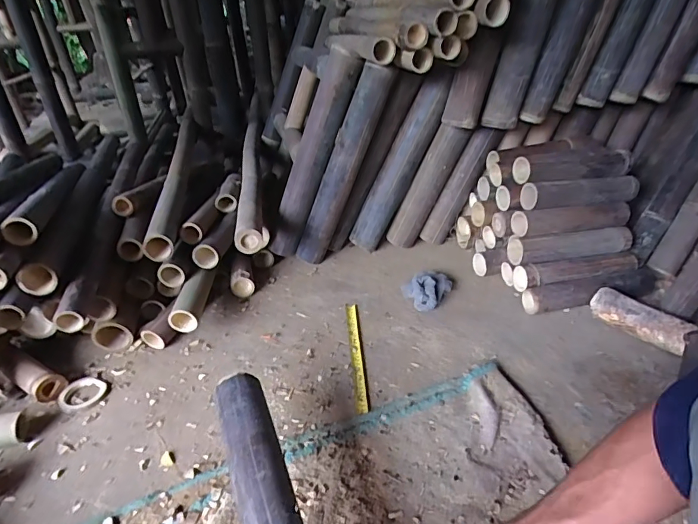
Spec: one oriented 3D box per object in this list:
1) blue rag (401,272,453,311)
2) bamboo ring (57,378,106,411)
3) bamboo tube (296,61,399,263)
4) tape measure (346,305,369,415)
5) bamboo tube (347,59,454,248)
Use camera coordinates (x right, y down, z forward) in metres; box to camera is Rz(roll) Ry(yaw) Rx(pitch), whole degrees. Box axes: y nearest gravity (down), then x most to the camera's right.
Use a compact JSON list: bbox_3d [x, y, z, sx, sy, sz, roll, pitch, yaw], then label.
[{"bbox_3d":[0.173,0.049,1.014,0.089,0.054,0.111,20,38,33],"label":"blue rag"},{"bbox_3d":[-0.482,0.238,0.822,0.074,0.015,0.074,-1,31,1],"label":"bamboo ring"},{"bbox_3d":[-0.012,-0.210,1.071,0.074,0.494,0.064,13,26,-23],"label":"bamboo tube"},{"bbox_3d":[0.015,0.177,0.888,0.022,0.009,0.290,-8,33,1],"label":"tape measure"},{"bbox_3d":[0.126,-0.233,1.087,0.084,0.489,0.093,22,34,-4],"label":"bamboo tube"}]

